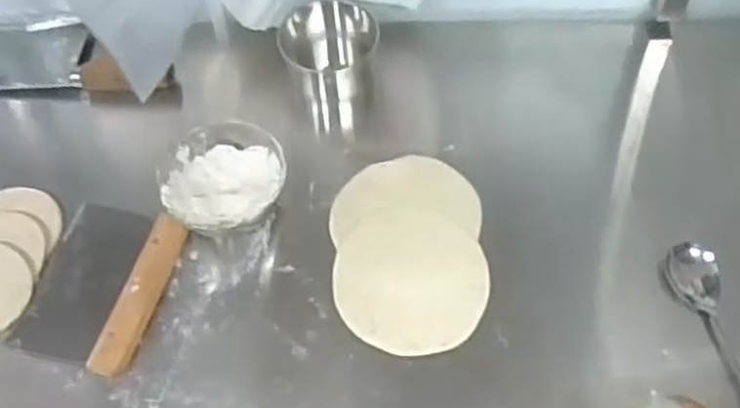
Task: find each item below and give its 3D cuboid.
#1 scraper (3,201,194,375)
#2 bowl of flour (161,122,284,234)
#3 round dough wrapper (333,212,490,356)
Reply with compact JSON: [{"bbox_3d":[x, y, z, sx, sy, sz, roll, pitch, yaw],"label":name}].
[{"bbox_3d":[-0.235,0.068,0.670,0.109,0.021,0.148,11,58,10],"label":"scraper"},{"bbox_3d":[-0.130,-0.021,0.689,0.106,0.060,0.109,-2,57,2],"label":"bowl of flour"},{"bbox_3d":[0.036,0.066,0.655,0.127,0.007,0.128,-2,57,2],"label":"round dough wrapper"}]

